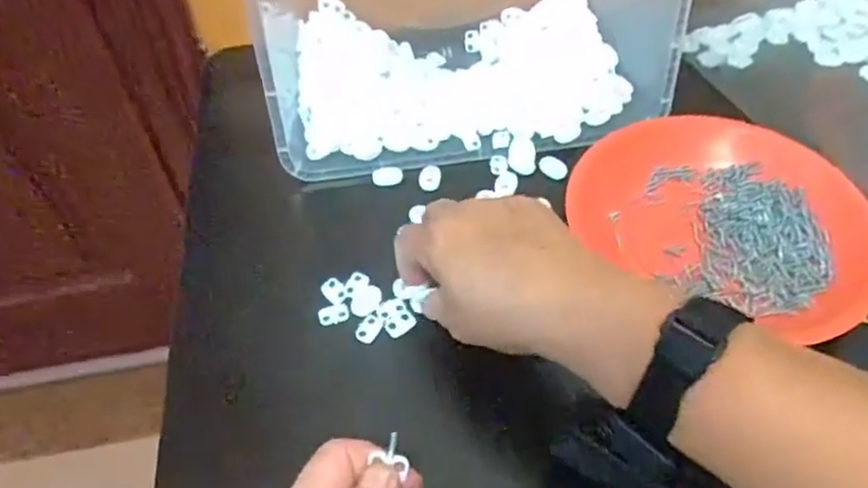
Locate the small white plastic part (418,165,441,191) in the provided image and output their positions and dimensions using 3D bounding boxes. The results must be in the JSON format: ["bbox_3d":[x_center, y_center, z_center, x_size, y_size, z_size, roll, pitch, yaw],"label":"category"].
[{"bbox_3d":[-0.003,-0.050,0.487,0.016,0.007,0.022,6,51,5],"label":"small white plastic part"}]

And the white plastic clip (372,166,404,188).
[{"bbox_3d":[-0.034,-0.050,0.489,0.022,0.008,0.012,-11,51,-8],"label":"white plastic clip"}]

